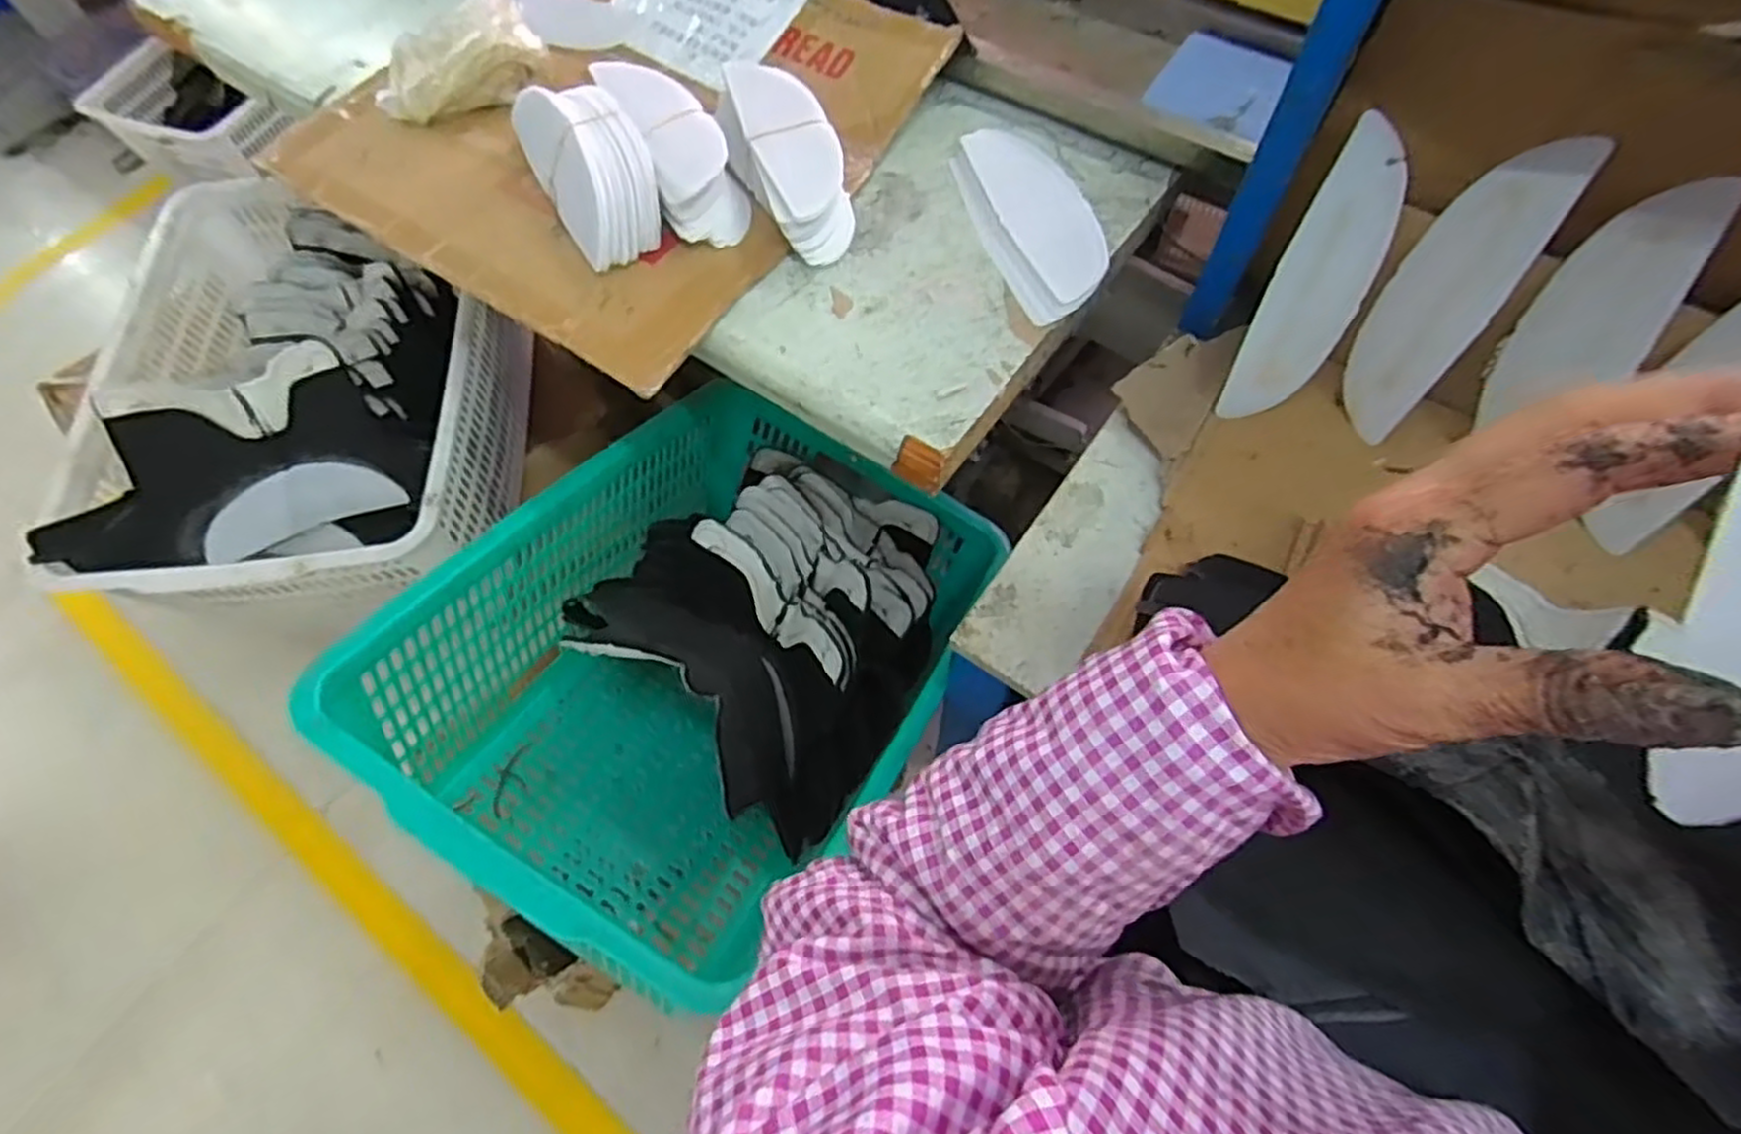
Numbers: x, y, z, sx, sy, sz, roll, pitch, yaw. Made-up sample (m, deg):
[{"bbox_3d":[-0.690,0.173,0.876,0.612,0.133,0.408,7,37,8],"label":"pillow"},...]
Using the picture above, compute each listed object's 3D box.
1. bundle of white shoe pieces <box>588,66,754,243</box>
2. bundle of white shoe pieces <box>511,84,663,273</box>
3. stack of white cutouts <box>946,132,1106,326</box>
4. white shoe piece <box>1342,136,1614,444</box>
[{"bbox_3d":[-0.180,-0.389,0.690,0.077,0.042,0.229,-24,65,-10],"label":"bundle of white shoe pieces"},{"bbox_3d":[-0.249,-0.360,0.677,0.090,0.064,0.211,-28,66,-12],"label":"bundle of white shoe pieces"},{"bbox_3d":[0.145,-0.310,0.671,0.098,0.014,0.229,-15,64,-4],"label":"stack of white cutouts"},{"bbox_3d":[0.428,-0.206,0.569,0.022,0.213,0.073,-12,48,-33],"label":"white shoe piece"}]

